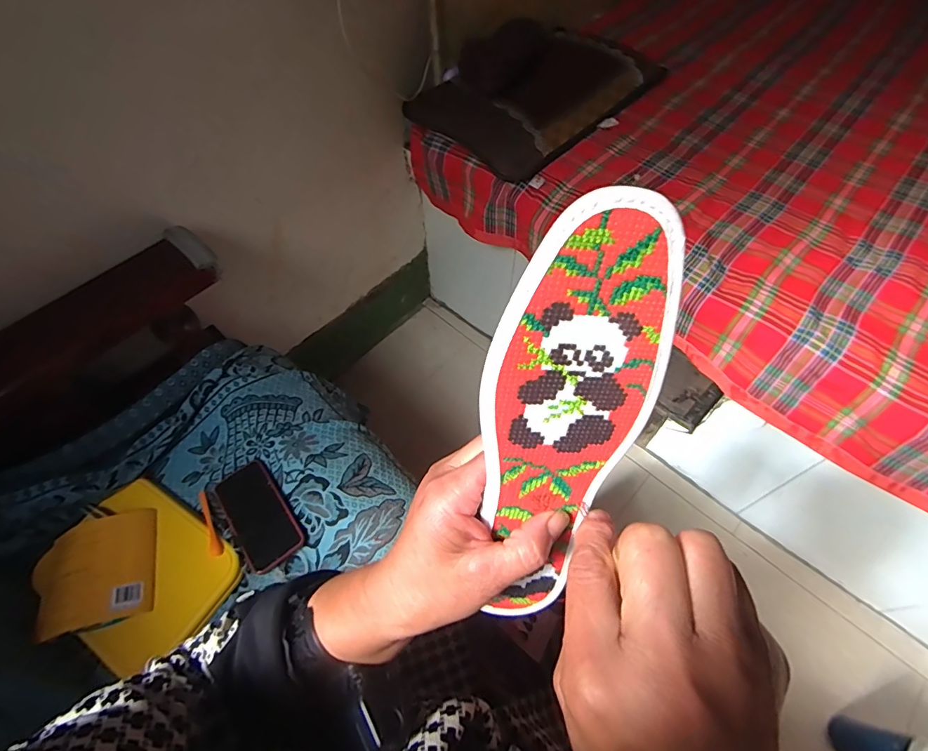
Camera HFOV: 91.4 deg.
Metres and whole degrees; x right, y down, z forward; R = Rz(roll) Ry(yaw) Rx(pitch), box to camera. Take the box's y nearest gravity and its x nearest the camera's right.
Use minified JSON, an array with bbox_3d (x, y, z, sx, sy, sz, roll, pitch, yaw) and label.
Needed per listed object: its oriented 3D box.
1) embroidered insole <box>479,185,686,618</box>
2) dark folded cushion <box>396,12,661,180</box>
[{"bbox_3d":[0.044,0.041,0.214,0.073,0.241,0.006,1,34,-5],"label":"embroidered insole"},{"bbox_3d":[0.172,-0.625,0.975,0.302,0.118,0.543,37,59,20],"label":"dark folded cushion"}]

